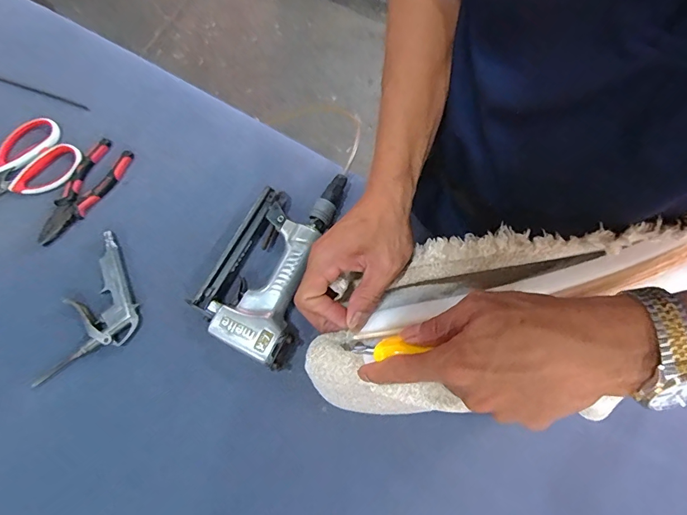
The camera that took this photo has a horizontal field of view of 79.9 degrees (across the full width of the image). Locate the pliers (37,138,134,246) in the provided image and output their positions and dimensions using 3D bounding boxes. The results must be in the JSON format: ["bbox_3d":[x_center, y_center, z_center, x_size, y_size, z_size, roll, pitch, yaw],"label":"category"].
[{"bbox_3d":[-0.341,-0.084,0.532,0.054,0.018,0.152,33,78,6],"label":"pliers"}]

